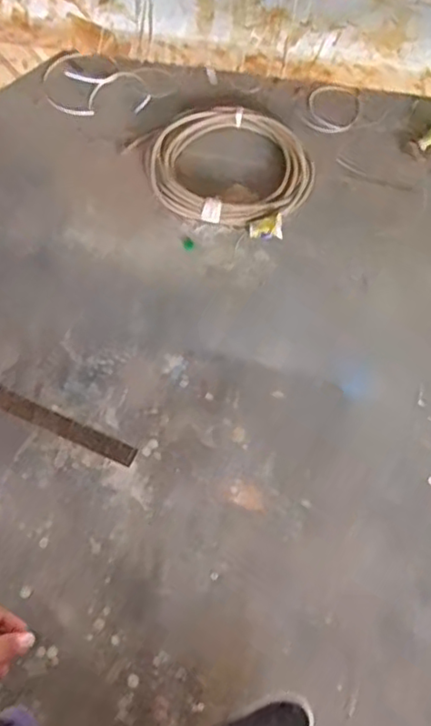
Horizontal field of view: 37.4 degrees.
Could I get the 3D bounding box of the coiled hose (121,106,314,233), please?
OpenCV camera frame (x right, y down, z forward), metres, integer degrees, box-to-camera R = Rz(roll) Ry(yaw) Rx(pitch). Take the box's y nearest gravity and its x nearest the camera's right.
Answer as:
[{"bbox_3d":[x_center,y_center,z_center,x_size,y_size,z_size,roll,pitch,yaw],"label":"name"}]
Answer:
[{"bbox_3d":[0.033,-0.573,1.833,0.449,0.039,0.447,1,64,-2],"label":"coiled hose"}]

